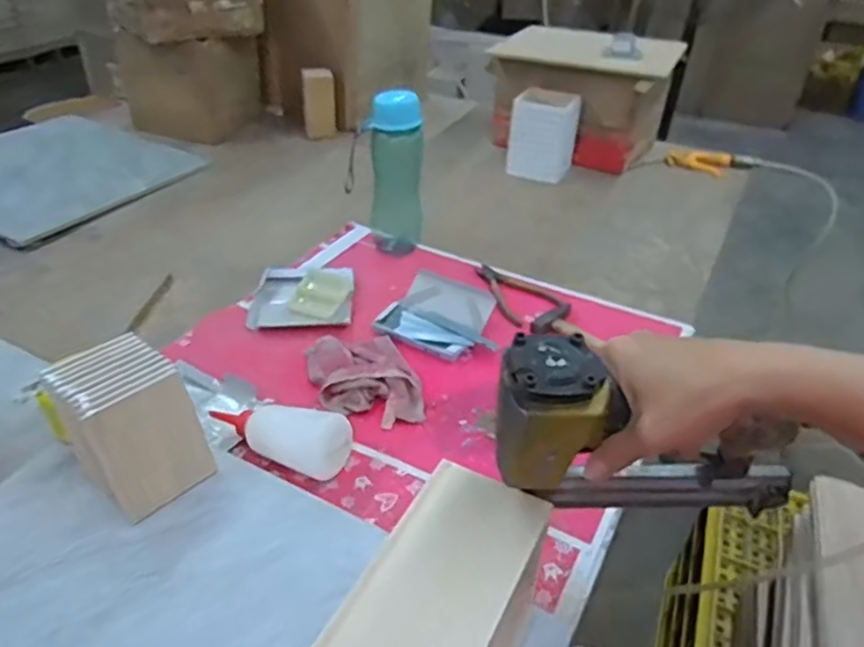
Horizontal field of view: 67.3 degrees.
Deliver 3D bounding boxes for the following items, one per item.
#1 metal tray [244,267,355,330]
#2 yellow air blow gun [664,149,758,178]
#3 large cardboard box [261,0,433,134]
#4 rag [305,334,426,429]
[{"bbox_3d":[-0.182,-0.039,0.895,0.142,0.021,0.126,2,36,-2],"label":"metal tray"},{"bbox_3d":[0.594,-0.346,1.380,0.179,0.032,0.061,9,36,7],"label":"yellow air blow gun"},{"bbox_3d":[-0.187,-0.675,1.469,0.228,0.363,0.367,24,40,25],"label":"large cardboard box"},{"bbox_3d":[-0.081,0.059,0.764,0.124,0.030,0.157,-4,37,-11],"label":"rag"}]

